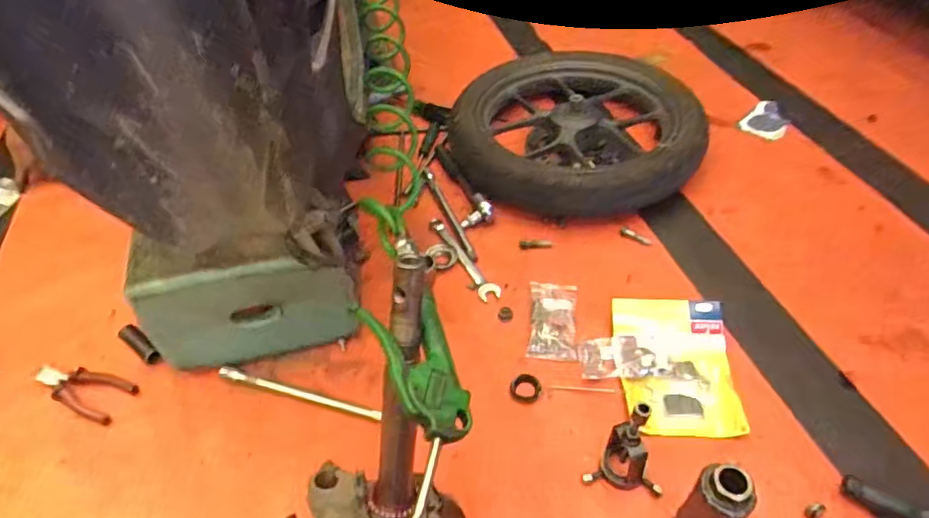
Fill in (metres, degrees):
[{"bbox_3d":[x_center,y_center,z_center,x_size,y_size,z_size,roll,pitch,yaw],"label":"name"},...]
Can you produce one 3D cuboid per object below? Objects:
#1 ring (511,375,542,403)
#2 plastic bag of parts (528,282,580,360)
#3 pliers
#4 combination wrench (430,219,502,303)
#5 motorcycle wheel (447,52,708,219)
[{"bbox_3d":[0.082,0.172,0.745,0.040,0.007,0.041,-2,48,2],"label":"ring"},{"bbox_3d":[0.129,0.083,0.813,0.067,0.017,0.136,3,48,7],"label":"plastic bag of parts"},{"bbox_3d":[-0.525,0.175,0.771,0.139,0.019,0.063,16,51,18],"label":"pliers"},{"bbox_3d":[-0.001,-0.004,0.918,0.032,0.013,0.197,-22,50,-15],"label":"combination wrench"},{"bbox_3d":[0.199,-0.236,1.042,0.419,0.086,0.353,-11,48,-6],"label":"motorcycle wheel"}]

